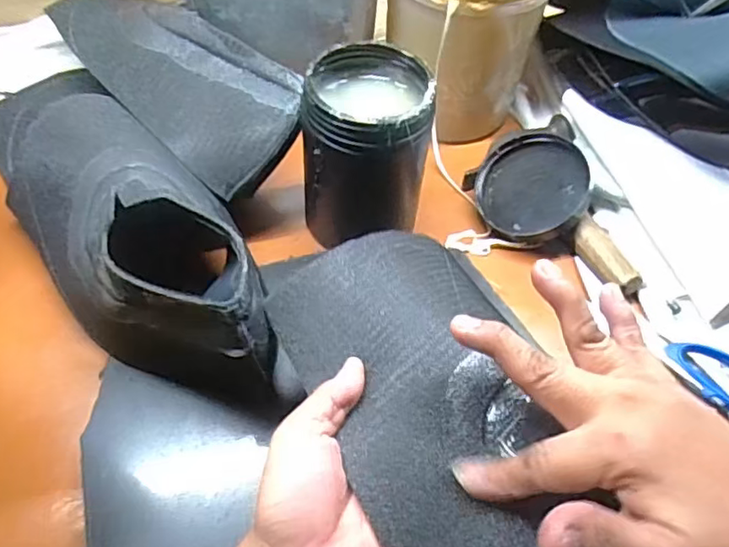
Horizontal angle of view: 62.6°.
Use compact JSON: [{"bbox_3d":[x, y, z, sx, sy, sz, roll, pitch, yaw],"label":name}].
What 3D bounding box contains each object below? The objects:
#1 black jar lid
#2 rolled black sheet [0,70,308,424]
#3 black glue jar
[{"bbox_3d":[0.142,-0.077,0.512,0.092,0.017,0.090,-13,63,28],"label":"black jar lid"},{"bbox_3d":[-0.153,-0.031,0.408,0.127,0.096,0.279,-29,61,-22],"label":"rolled black sheet"},{"bbox_3d":[0.002,-0.096,0.460,0.086,0.124,0.091,2,54,-3],"label":"black glue jar"}]

